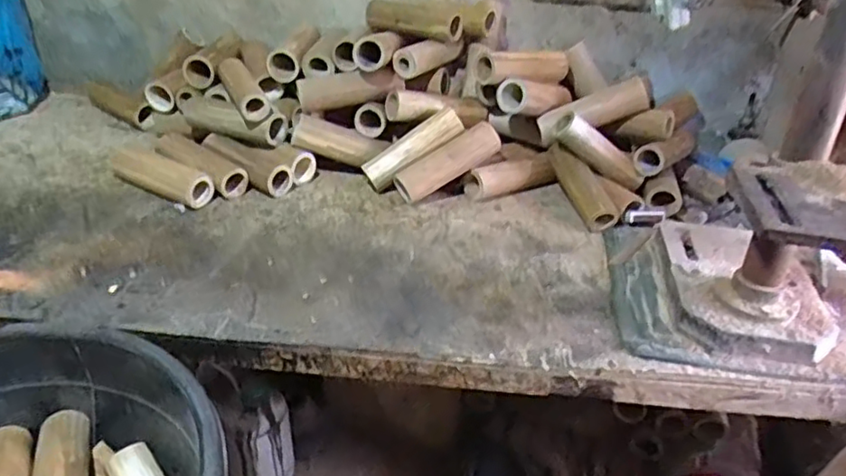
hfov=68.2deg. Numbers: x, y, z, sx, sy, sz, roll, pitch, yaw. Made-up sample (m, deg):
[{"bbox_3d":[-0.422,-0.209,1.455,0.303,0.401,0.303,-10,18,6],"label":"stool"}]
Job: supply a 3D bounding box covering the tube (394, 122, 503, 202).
[{"bbox_3d":[0.041,-0.124,1.018,0.183,0.051,0.055,-31,38,0],"label":"tube"}]

